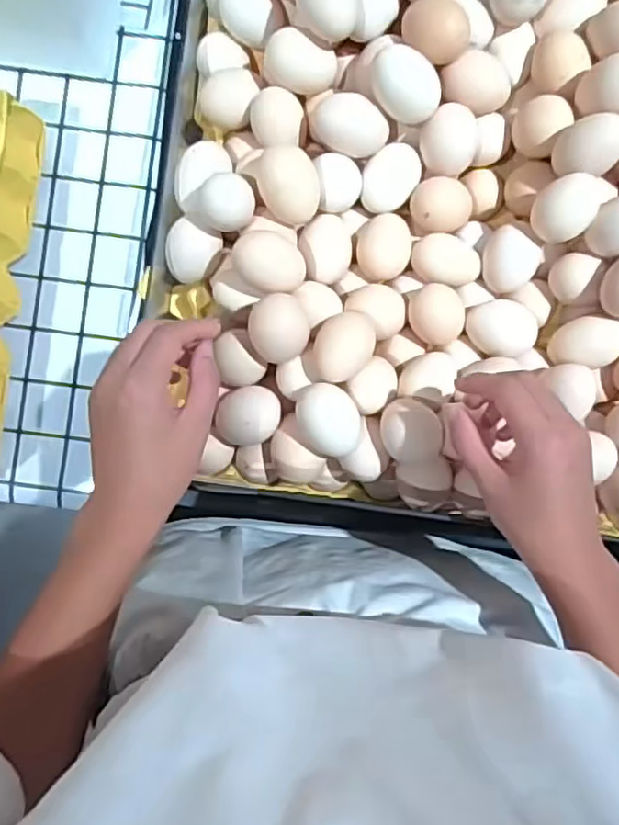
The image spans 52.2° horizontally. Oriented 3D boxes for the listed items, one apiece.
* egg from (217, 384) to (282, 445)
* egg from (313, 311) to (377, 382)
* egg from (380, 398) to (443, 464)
[{"bbox_3d":[-0.045,0.002,0.477,0.044,0.042,0.044,0,89,-2],"label":"egg"},{"bbox_3d":[0.024,-0.047,0.467,0.040,0.038,0.051,29,88,-1],"label":"egg"},{"bbox_3d":[0.072,0.013,0.457,0.039,0.040,0.044,-2,89,-2],"label":"egg"}]

